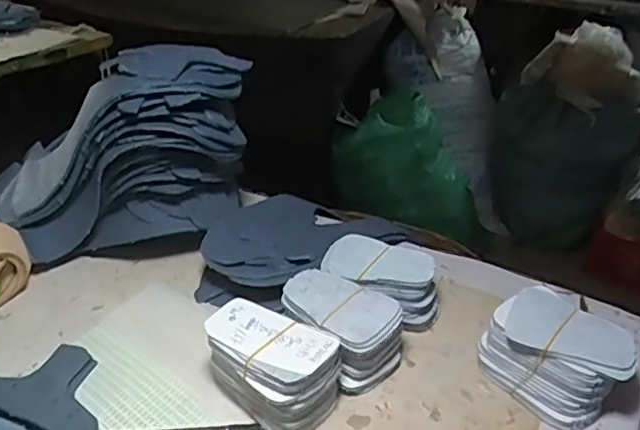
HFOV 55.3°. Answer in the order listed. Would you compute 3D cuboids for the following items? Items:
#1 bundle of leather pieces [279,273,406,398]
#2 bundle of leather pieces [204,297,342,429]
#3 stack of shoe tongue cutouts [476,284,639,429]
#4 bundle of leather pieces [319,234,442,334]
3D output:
[{"bbox_3d":[0.020,0.096,0.534,0.072,0.063,0.106,-27,41,-37],"label":"bundle of leather pieces"},{"bbox_3d":[-0.040,0.120,0.490,0.103,0.063,0.070,22,37,29],"label":"bundle of leather pieces"},{"bbox_3d":[0.197,0.116,0.505,0.085,0.063,0.103,-19,37,-29],"label":"stack of shoe tongue cutouts"},{"bbox_3d":[0.057,0.064,0.583,0.110,0.057,0.071,14,34,20],"label":"bundle of leather pieces"}]

